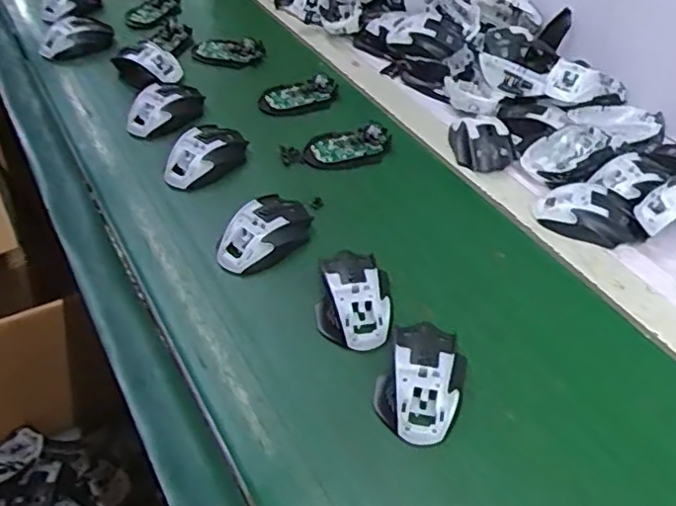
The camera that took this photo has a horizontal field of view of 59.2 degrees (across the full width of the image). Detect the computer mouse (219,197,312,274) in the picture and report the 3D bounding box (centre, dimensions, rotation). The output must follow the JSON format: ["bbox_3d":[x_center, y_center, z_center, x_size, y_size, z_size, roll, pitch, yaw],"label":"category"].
[{"bbox_3d":[-0.080,-0.024,0.658,0.066,0.034,0.112,34,57,26],"label":"computer mouse"}]

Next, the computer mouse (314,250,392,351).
[{"bbox_3d":[0.015,0.041,0.600,0.072,0.030,0.113,-1,49,-1],"label":"computer mouse"}]

